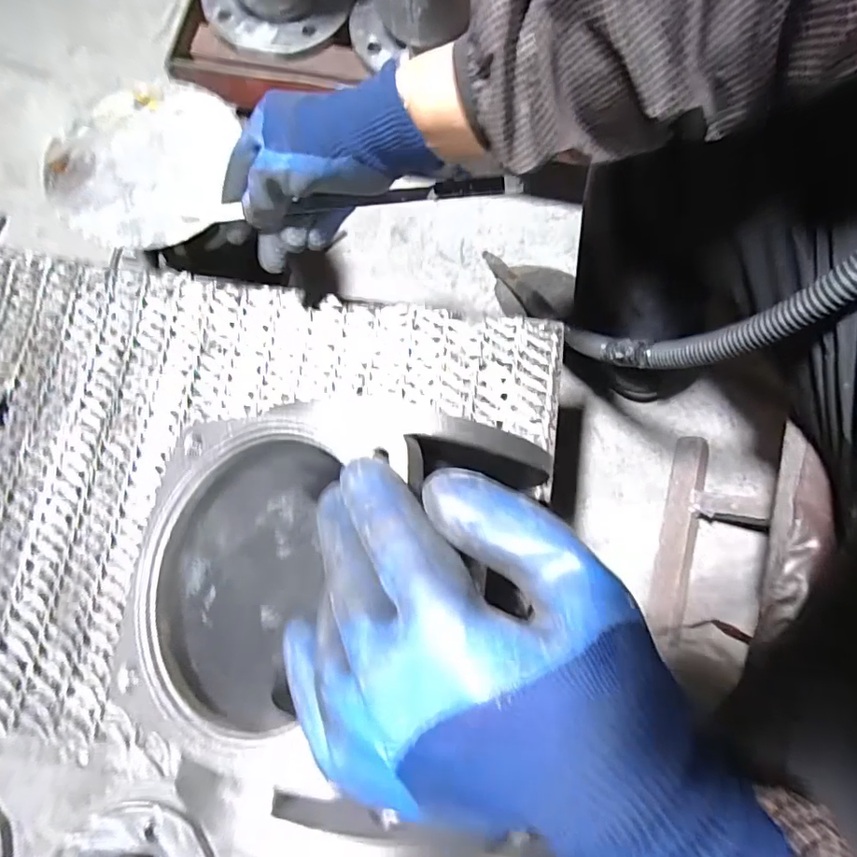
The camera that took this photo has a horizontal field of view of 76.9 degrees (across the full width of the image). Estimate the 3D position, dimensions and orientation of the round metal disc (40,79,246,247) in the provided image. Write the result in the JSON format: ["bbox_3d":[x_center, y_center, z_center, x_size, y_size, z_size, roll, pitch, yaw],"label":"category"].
[{"bbox_3d":[-0.245,-0.228,0.461,0.155,0.017,0.157,0,74,1],"label":"round metal disc"}]

